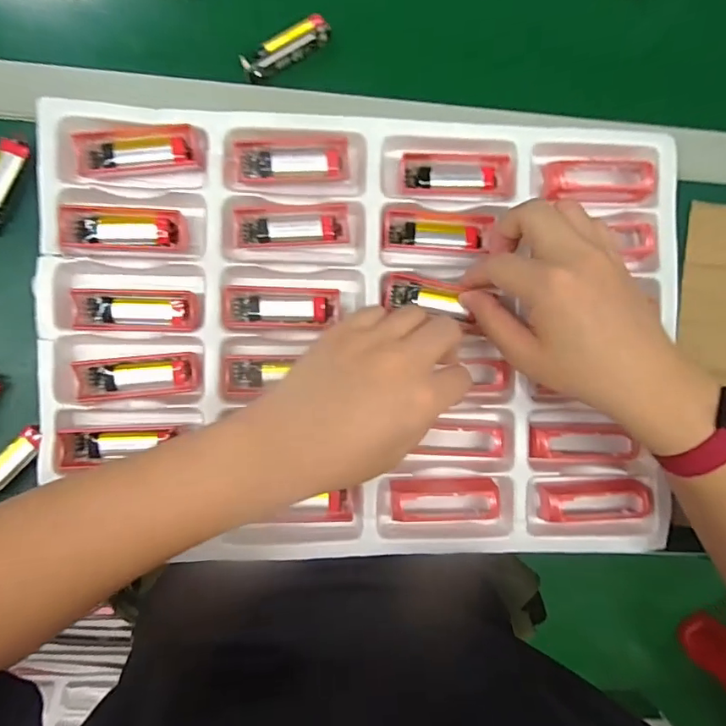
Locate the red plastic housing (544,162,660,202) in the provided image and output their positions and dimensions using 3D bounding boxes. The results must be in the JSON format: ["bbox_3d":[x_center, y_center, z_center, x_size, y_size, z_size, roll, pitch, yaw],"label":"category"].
[{"bbox_3d":[0.177,-0.136,0.379,0.077,0.020,0.031,0,90,-5],"label":"red plastic housing"}]

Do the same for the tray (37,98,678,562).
[{"bbox_3d":[0.007,-0.019,0.369,0.445,0.022,0.311,1,89,-5],"label":"tray"}]

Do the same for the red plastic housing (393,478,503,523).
[{"bbox_3d":[0.060,0.102,0.374,0.079,0.021,0.033,1,89,-5],"label":"red plastic housing"}]

